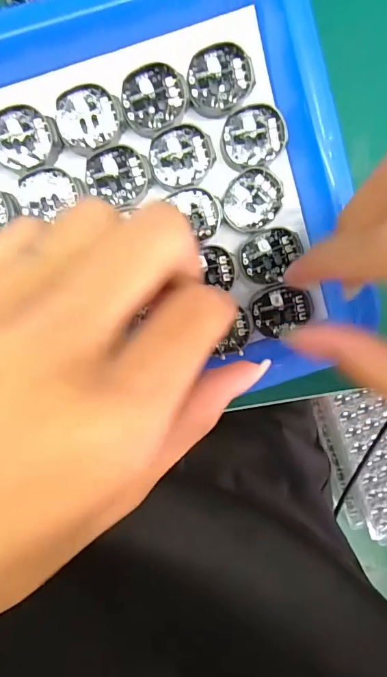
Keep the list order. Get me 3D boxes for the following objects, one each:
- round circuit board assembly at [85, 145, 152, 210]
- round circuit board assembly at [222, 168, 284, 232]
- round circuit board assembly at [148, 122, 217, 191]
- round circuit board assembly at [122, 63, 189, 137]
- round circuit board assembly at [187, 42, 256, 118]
[{"bbox_3d":[-0.033,-0.072,0.188,0.028,0.004,0.024,25,96,-6],"label":"round circuit board assembly"},{"bbox_3d":[0.028,-0.064,0.196,0.025,0.006,0.028,32,95,-7],"label":"round circuit board assembly"},{"bbox_3d":[-0.005,-0.080,0.188,0.028,0.006,0.025,-14,98,-1],"label":"round circuit board assembly"},{"bbox_3d":[-0.017,-0.103,0.183,0.027,0.004,0.028,0,98,-3],"label":"round circuit board assembly"},{"bbox_3d":[0.011,-0.113,0.184,0.029,0.004,0.026,-34,98,2],"label":"round circuit board assembly"}]

